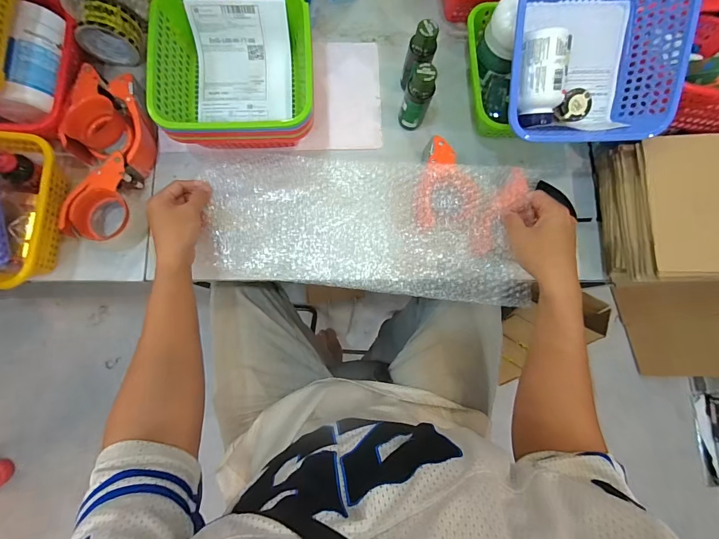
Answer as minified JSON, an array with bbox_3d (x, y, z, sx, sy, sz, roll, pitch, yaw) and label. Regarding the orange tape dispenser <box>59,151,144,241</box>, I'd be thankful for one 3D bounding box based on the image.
[{"bbox_3d":[-0.396,-0.107,0.554,0.092,0.059,0.125,0,81,-3],"label":"orange tape dispenser"}]

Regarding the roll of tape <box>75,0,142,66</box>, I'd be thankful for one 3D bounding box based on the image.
[{"bbox_3d":[-0.401,-0.380,0.578,0.092,0.108,0.040,-1,81,-3],"label":"roll of tape"}]

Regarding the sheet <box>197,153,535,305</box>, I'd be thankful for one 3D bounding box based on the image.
[{"bbox_3d":[0.000,-0.077,0.553,0.475,0.076,0.212,5,81,6],"label":"sheet"}]

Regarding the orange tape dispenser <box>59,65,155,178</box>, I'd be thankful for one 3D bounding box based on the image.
[{"bbox_3d":[-0.387,-0.232,0.568,0.113,0.060,0.150,9,81,-2],"label":"orange tape dispenser"}]

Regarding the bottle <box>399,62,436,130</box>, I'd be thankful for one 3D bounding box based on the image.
[{"bbox_3d":[0.090,-0.267,0.565,0.042,0.120,0.032,20,81,0],"label":"bottle"}]

